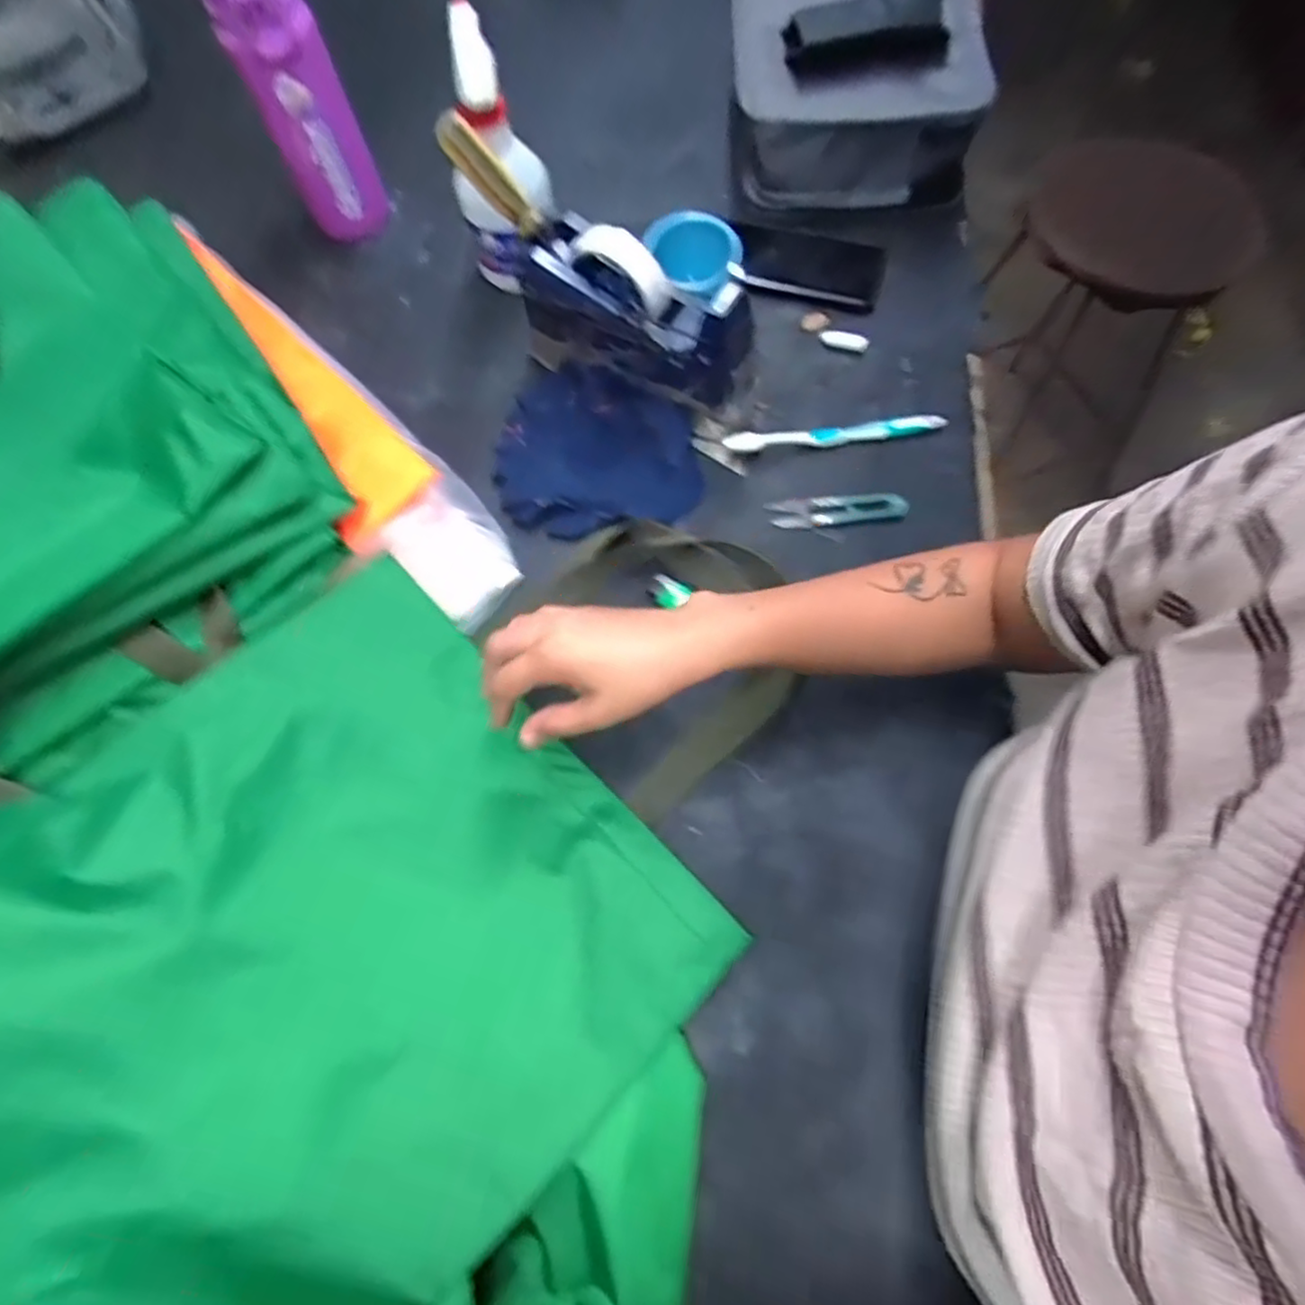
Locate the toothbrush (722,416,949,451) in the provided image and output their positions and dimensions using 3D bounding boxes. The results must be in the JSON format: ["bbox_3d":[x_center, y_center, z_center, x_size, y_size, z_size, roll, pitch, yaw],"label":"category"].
[{"bbox_3d":[0.150,-0.180,0.568,0.178,0.015,0.016,-8,68,1],"label":"toothbrush"}]

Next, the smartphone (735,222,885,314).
[{"bbox_3d":[0.144,-0.362,0.638,0.134,0.011,0.074,14,70,9],"label":"smartphone"}]

